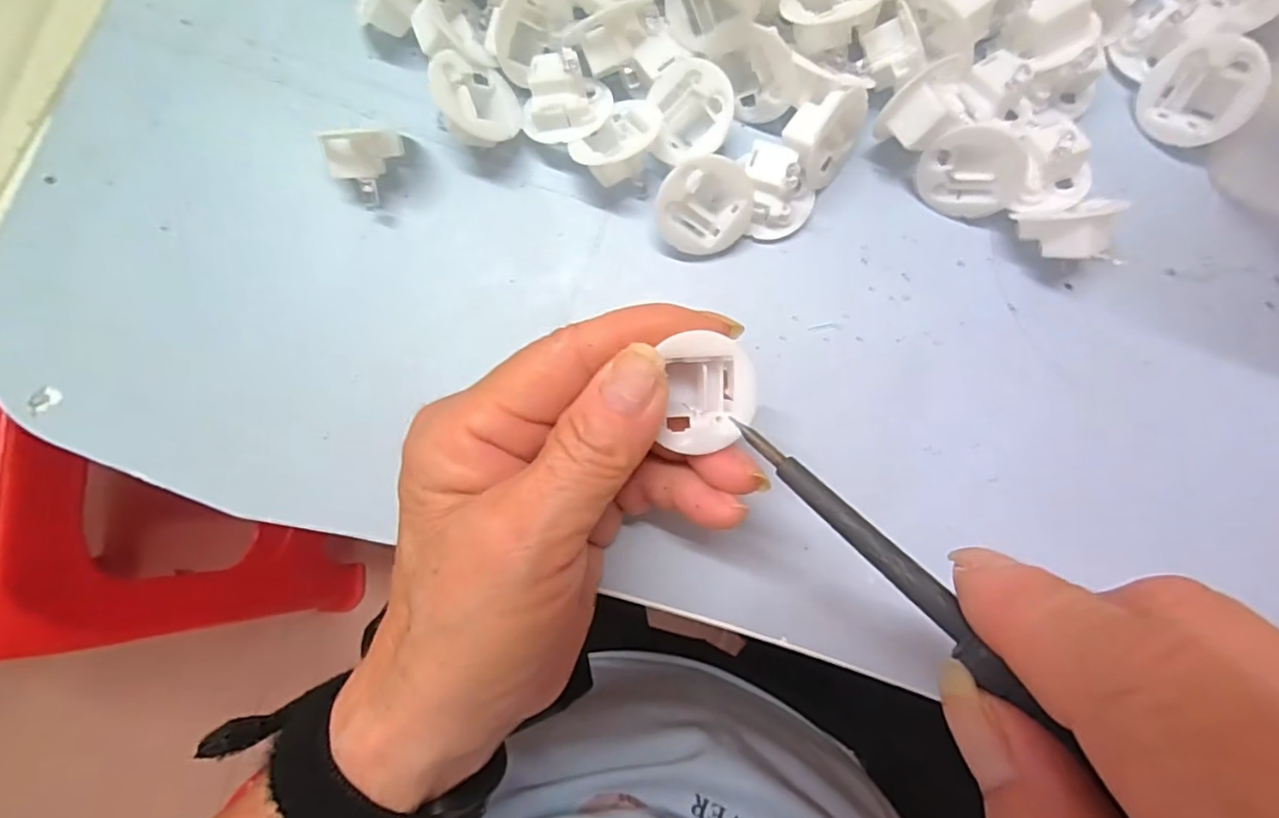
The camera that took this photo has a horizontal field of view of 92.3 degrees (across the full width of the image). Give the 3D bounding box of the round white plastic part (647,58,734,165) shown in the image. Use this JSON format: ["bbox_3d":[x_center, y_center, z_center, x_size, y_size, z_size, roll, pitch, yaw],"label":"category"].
[{"bbox_3d":[0.017,-0.101,0.205,0.025,0.013,0.032,-5,85,3],"label":"round white plastic part"}]

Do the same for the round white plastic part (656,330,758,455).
[{"bbox_3d":[0.018,-0.004,0.165,0.026,0.011,0.029,-10,87,1],"label":"round white plastic part"}]

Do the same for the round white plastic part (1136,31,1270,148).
[{"bbox_3d":[0.192,-0.109,0.209,0.015,0.032,0.032,-29,103,-31],"label":"round white plastic part"}]

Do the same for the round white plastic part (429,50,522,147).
[{"bbox_3d":[-0.057,-0.104,0.210,0.030,0.012,0.031,-23,92,-41],"label":"round white plastic part"}]

